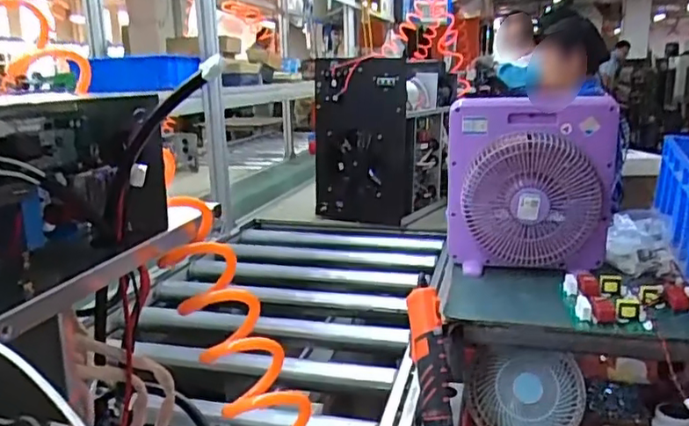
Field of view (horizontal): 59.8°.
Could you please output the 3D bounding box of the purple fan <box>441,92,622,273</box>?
[{"bbox_3d":[0.379,-0.050,1.209,0.327,0.339,0.110,0,14,4],"label":"purple fan"}]

